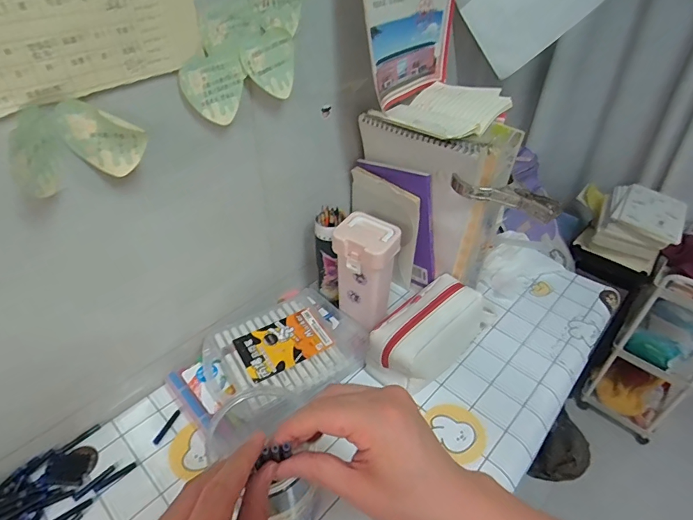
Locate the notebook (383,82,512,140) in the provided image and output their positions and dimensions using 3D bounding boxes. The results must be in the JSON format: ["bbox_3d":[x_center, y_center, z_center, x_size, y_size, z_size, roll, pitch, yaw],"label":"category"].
[{"bbox_3d":[0.132,-0.207,0.568,0.121,0.032,0.160,31,49,30],"label":"notebook"}]

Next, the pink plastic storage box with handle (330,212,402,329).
[{"bbox_3d":[0.029,0.022,0.617,0.083,0.164,0.063,22,43,22],"label":"pink plastic storage box with handle"}]

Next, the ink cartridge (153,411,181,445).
[{"bbox_3d":[-0.227,0.210,0.531,0.009,0.004,0.047,14,41,14],"label":"ink cartridge"}]

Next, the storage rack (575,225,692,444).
[{"bbox_3d":[0.958,0.221,1.237,0.378,0.570,0.219,-28,49,-30],"label":"storage rack"}]

